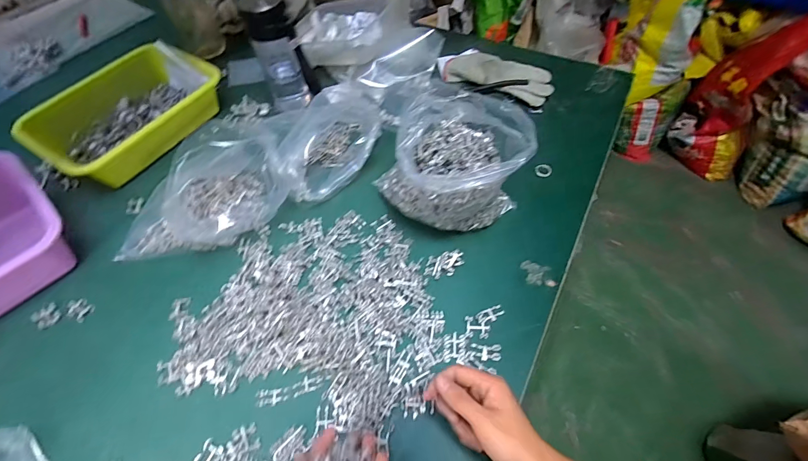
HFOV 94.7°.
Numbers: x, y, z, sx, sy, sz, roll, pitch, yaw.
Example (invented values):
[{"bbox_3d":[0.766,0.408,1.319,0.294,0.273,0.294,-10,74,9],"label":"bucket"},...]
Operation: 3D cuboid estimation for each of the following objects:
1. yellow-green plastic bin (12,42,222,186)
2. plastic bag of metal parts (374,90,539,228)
[{"bbox_3d":[-0.437,-0.191,0.600,0.175,0.076,0.259,32,63,19],"label":"yellow-green plastic bin"},{"bbox_3d":[0.055,-0.068,0.464,0.170,0.151,0.114,25,61,16],"label":"plastic bag of metal parts"}]

